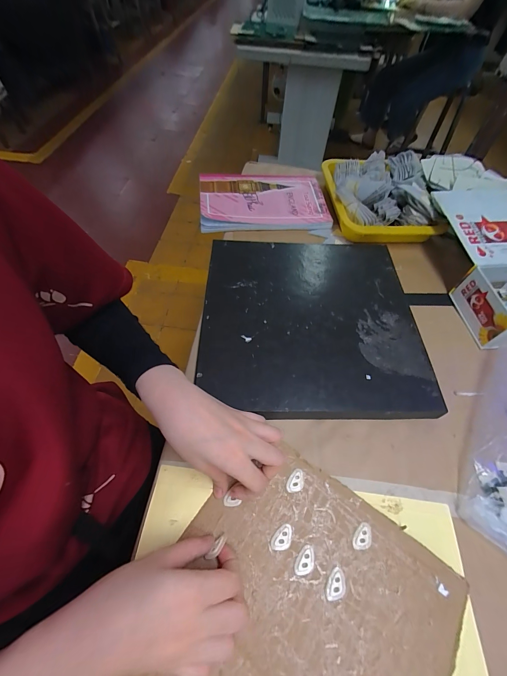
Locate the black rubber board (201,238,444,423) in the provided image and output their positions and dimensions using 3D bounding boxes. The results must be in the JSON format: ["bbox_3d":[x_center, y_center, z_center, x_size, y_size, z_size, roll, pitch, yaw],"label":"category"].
[{"bbox_3d":[0.080,-0.034,0.415,0.297,0.031,0.294,0,57,-2],"label":"black rubber board"}]

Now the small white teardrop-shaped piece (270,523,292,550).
[{"bbox_3d":[0.029,0.198,0.276,0.016,0.004,0.025,40,64,21],"label":"small white teardrop-shaped piece"}]

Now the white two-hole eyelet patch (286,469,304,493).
[{"bbox_3d":[0.047,0.156,0.303,0.017,0.004,0.026,40,64,21],"label":"white two-hole eyelet patch"}]

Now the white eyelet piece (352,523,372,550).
[{"bbox_3d":[0.109,0.198,0.278,0.016,0.004,0.025,26,60,14],"label":"white eyelet piece"}]

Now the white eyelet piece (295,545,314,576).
[{"bbox_3d":[0.050,0.213,0.266,0.015,0.004,0.025,40,64,21],"label":"white eyelet piece"}]

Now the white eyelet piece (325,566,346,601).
[{"bbox_3d":[0.077,0.227,0.258,0.016,0.004,0.025,19,59,10],"label":"white eyelet piece"}]

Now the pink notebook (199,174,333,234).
[{"bbox_3d":[0.019,-0.280,0.567,0.250,0.021,0.161,-4,61,-8],"label":"pink notebook"}]

